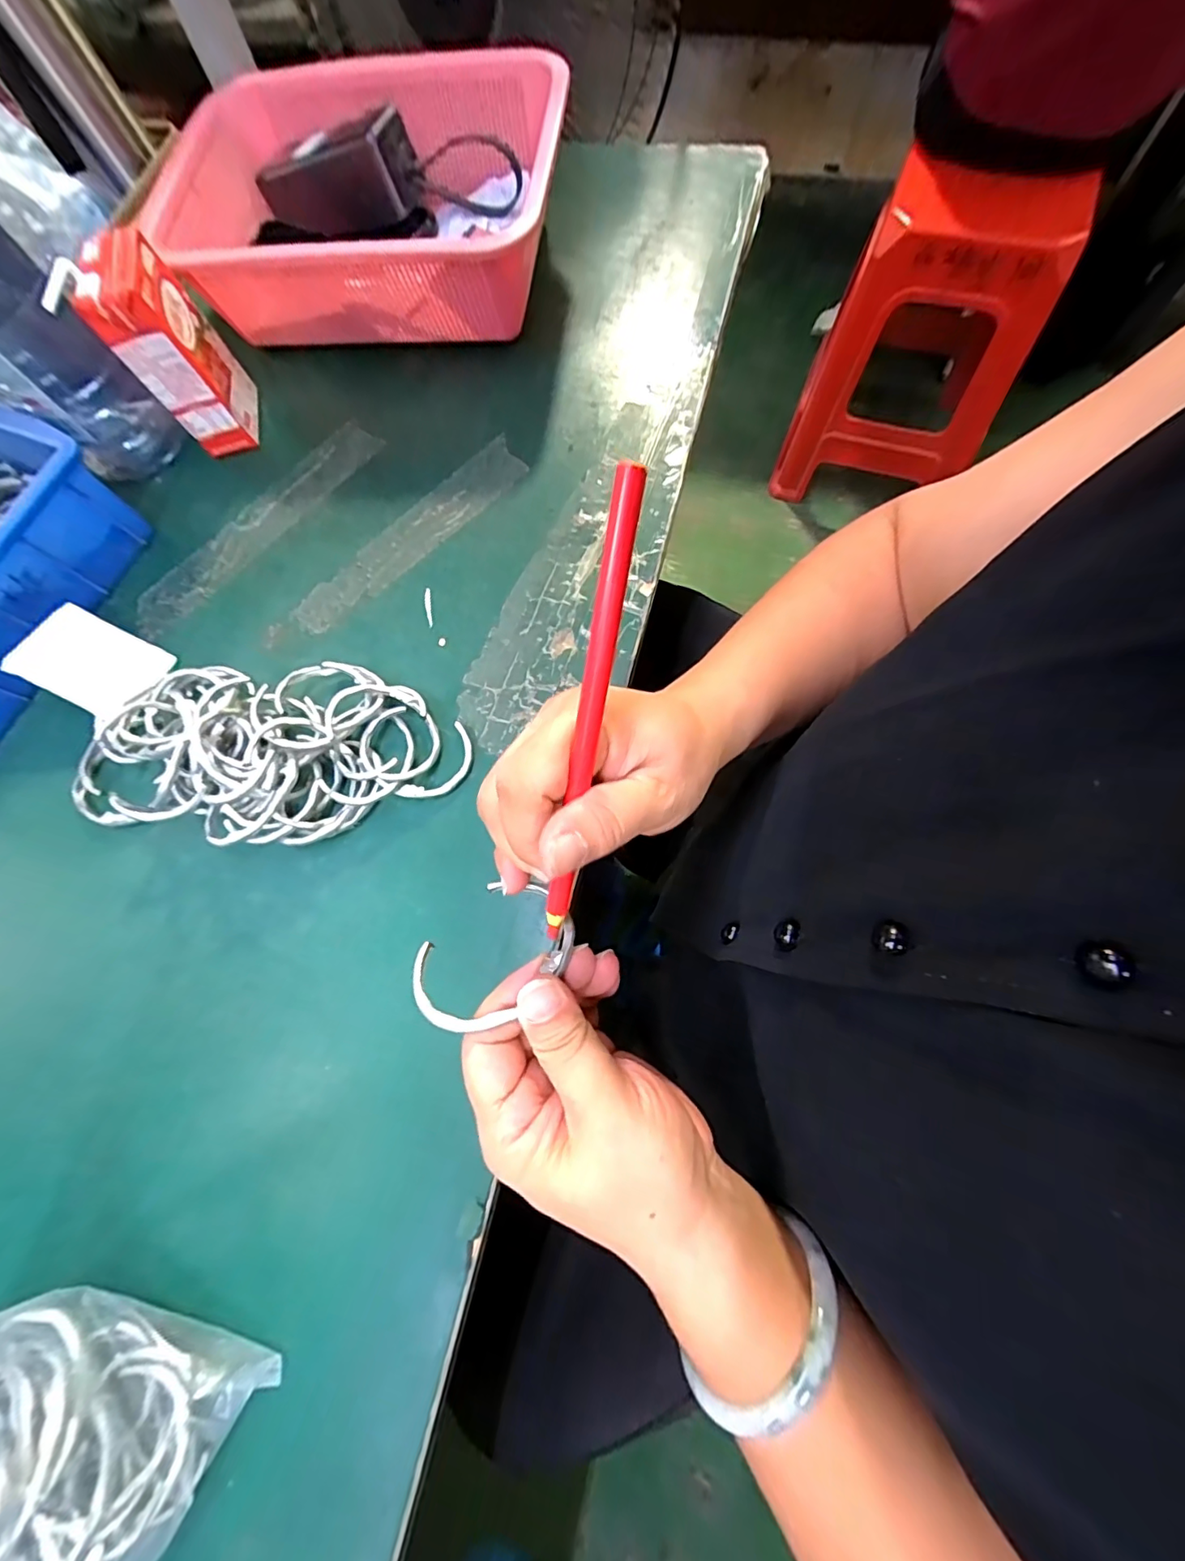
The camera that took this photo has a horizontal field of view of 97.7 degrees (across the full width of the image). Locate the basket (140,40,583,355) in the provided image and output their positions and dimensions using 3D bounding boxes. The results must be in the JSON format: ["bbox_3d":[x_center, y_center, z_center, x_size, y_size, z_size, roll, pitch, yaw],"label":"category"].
[{"bbox_3d":[-0.184,-0.455,0.414,0.326,0.090,0.210,5,75,8],"label":"basket"}]

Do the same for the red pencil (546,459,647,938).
[{"bbox_3d":[-0.002,-0.014,0.174,0.009,0.007,0.160,12,112,5],"label":"red pencil"}]

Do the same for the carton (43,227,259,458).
[{"bbox_3d":[-0.300,-0.307,0.370,0.044,0.111,0.071,-9,73,3],"label":"carton"}]

